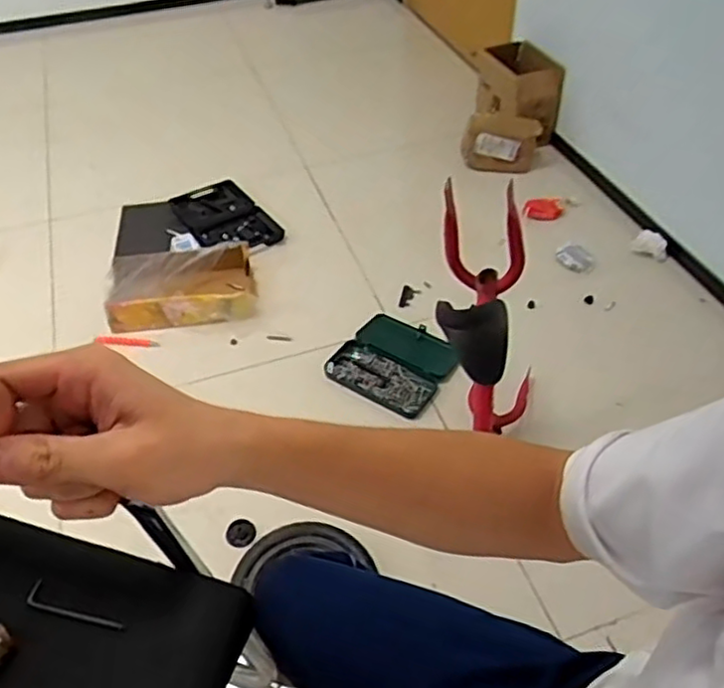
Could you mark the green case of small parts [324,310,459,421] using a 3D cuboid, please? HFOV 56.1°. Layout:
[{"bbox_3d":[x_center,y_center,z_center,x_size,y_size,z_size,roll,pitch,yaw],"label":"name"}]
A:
[{"bbox_3d":[0.076,0.038,1.561,0.256,0.048,0.240,25,63,22],"label":"green case of small parts"}]

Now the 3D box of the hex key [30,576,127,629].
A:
[{"bbox_3d":[-0.310,0.289,0.738,0.120,0.011,0.026,15,49,17],"label":"hex key"}]

